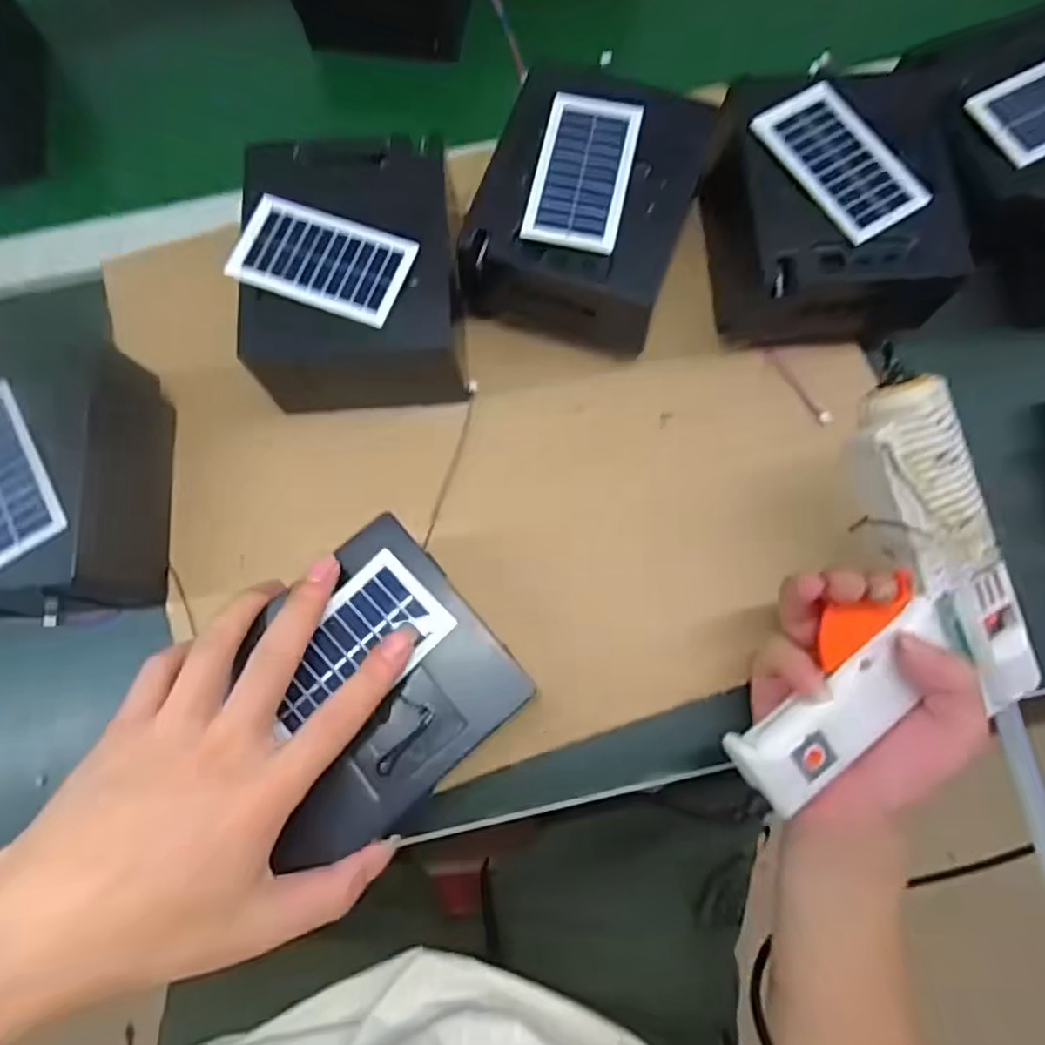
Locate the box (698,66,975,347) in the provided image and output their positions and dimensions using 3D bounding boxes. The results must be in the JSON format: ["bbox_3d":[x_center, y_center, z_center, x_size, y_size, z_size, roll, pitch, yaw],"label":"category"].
[{"bbox_3d":[0.178,-0.184,0.395,0.121,0.078,0.140,-1,75,1],"label":"box"}]

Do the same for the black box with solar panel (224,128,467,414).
[{"bbox_3d":[-0.098,-0.142,0.397,0.120,0.074,0.147,-6,74,0],"label":"black box with solar panel"}]

